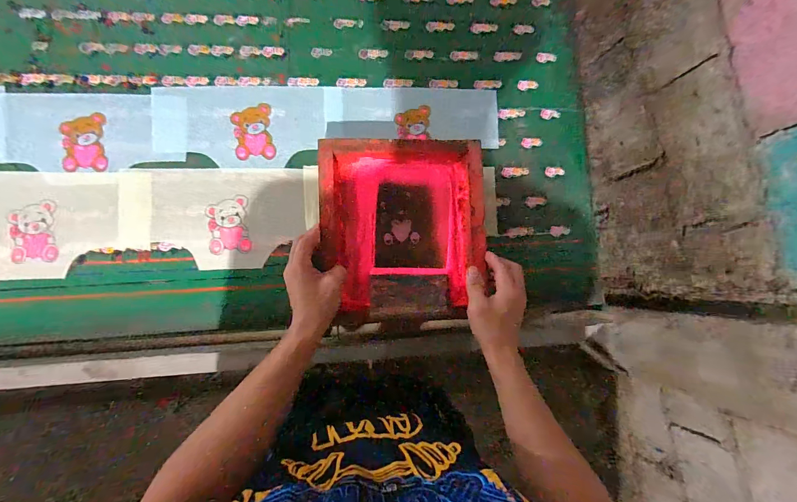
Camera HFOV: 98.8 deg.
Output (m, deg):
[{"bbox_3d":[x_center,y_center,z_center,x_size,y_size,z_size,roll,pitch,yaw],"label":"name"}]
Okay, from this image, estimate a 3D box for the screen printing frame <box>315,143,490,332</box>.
[{"bbox_3d":[0.007,-0.025,0.513,0.232,0.049,0.277,-2,97,-4],"label":"screen printing frame"}]

